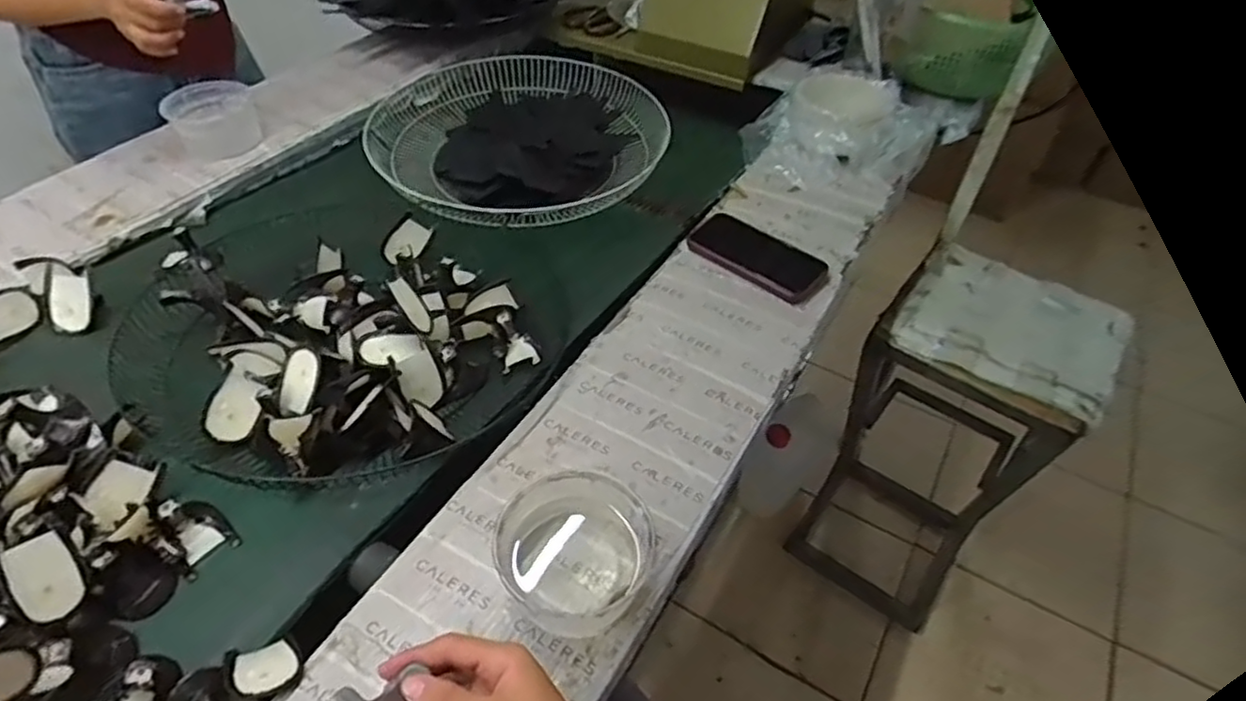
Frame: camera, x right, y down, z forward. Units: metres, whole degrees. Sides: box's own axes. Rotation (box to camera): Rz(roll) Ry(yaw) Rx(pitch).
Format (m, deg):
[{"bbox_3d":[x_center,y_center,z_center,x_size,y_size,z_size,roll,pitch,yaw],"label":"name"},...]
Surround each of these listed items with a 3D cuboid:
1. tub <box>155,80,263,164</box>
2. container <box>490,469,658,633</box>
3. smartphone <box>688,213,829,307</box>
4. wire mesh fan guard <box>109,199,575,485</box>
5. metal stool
[{"bbox_3d":[-0.591,-0.334,0.997,0.113,0.070,0.118,1,46,-1],"label":"tub"},{"bbox_3d":[-0.035,0.154,0.531,0.114,0.057,0.102,14,47,11],"label":"container"},{"bbox_3d":[0.163,-0.116,0.825,0.162,0.016,0.090,35,54,28],"label":"smartphone"},{"bbox_3d":[-0.292,-0.056,0.768,0.437,0.077,0.451,-5,46,-6],"label":"wire mesh fan guard"},{"bbox_3d":[0.565,0.187,1.260,0.313,0.670,0.299,28,51,23],"label":"metal stool"}]

